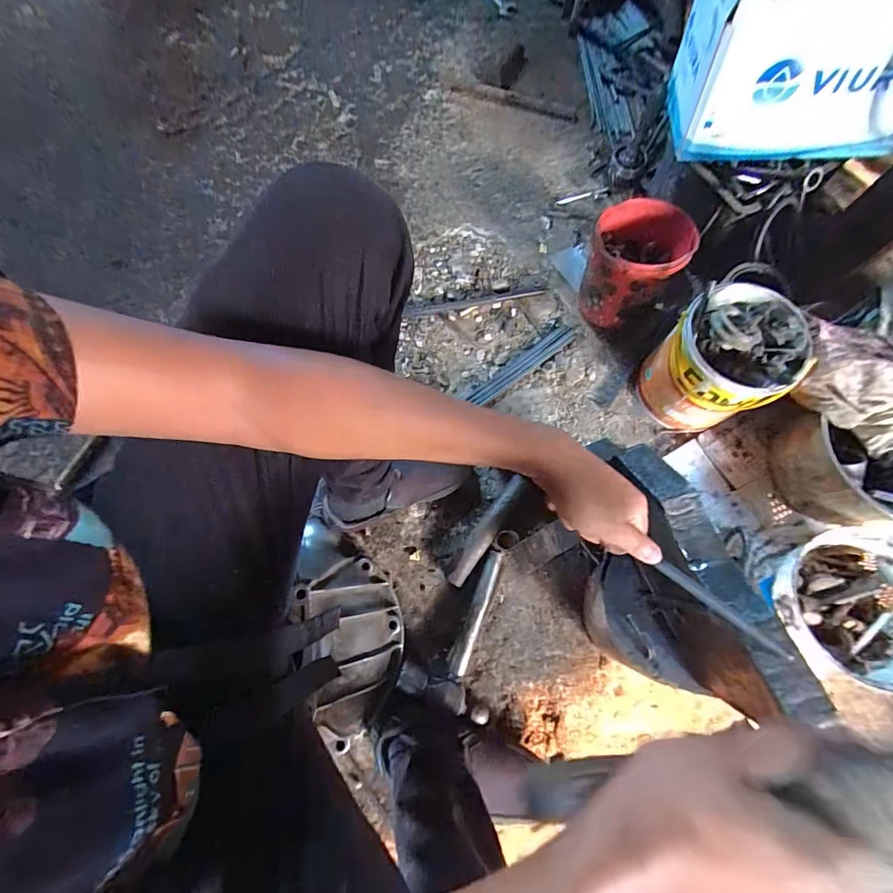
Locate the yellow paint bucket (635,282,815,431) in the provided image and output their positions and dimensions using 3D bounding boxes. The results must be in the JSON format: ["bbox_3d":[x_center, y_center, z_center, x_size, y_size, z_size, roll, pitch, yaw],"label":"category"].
[{"bbox_3d":[0.437,-0.133,0.694,0.160,0.215,0.173,1,73,-2],"label":"yellow paint bucket"}]

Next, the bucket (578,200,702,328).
[{"bbox_3d":[0.322,-0.322,0.763,0.147,0.173,0.155,0,72,-1],"label":"bucket"}]

